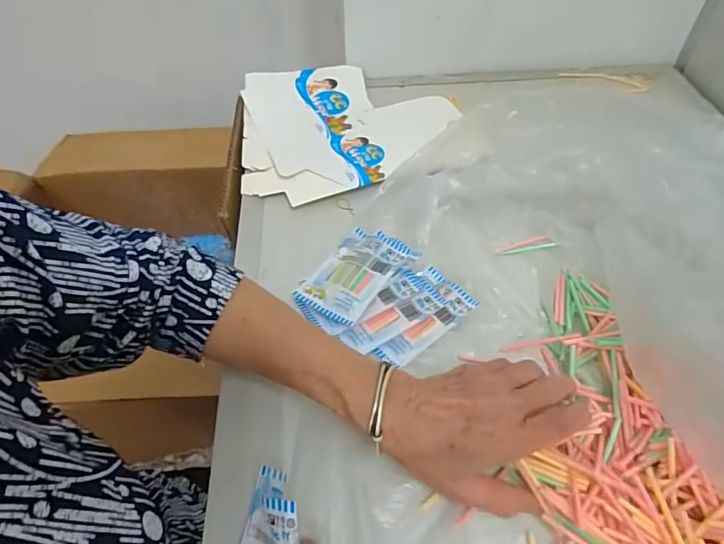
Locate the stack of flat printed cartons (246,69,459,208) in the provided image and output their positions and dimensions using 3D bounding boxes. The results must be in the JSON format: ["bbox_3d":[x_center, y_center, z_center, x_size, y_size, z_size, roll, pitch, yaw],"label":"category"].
[{"bbox_3d":[-0.021,-0.193,0.613,0.265,0.016,0.262,-10,52,-5],"label":"stack of flat printed cartons"}]

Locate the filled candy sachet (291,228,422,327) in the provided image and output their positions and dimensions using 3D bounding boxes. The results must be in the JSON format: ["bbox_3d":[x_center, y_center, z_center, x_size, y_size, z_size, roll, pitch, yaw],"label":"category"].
[{"bbox_3d":[-0.006,0.000,0.448,0.068,0.012,0.110,30,59,24],"label":"filled candy sachet"}]

